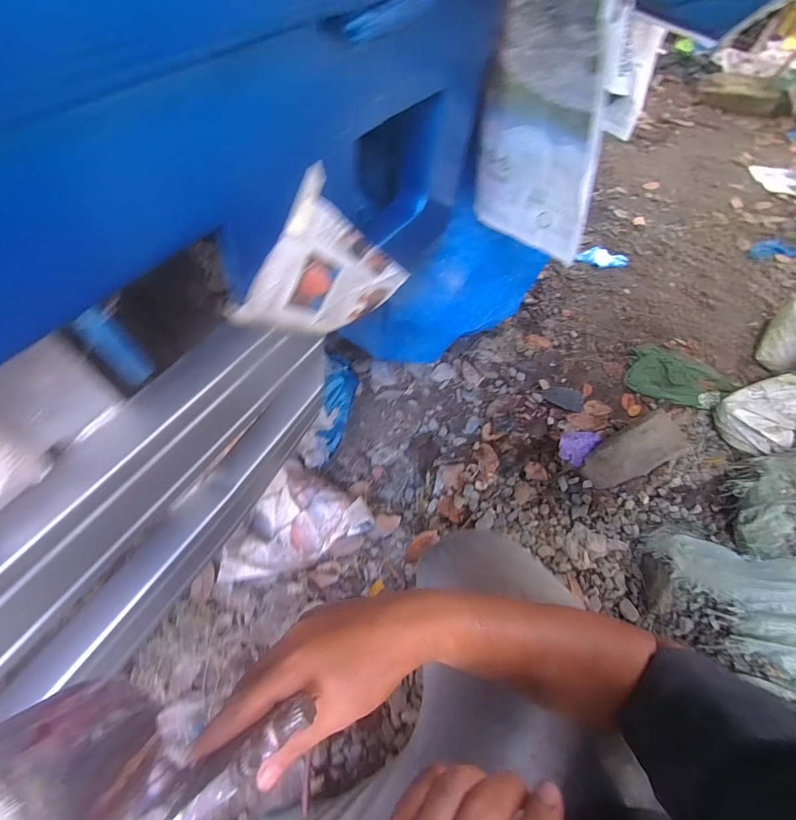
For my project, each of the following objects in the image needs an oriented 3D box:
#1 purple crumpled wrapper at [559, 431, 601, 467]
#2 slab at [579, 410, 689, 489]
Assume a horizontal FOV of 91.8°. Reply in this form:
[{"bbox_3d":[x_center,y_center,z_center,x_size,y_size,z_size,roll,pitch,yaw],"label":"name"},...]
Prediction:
[{"bbox_3d":[0.469,0.082,1.002,0.131,0.042,0.079,-40,65,-21],"label":"purple crumpled wrapper"},{"bbox_3d":[0.549,0.100,0.915,0.228,0.062,0.112,-40,58,20],"label":"slab"}]

